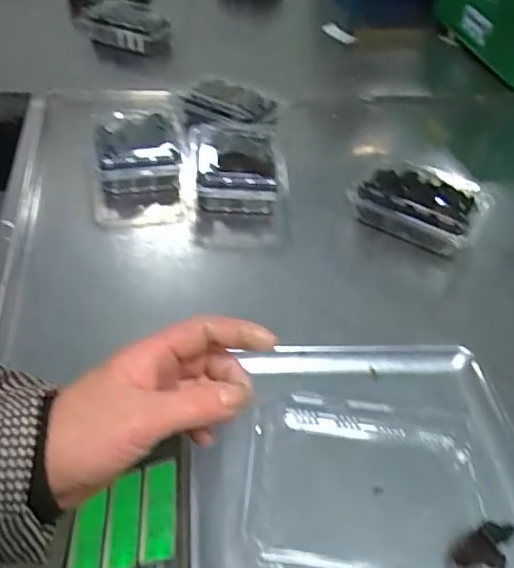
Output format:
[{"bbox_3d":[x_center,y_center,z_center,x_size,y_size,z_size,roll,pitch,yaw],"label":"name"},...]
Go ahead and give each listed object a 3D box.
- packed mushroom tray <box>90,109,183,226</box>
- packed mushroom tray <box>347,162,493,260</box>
[{"bbox_3d":[-0.185,-0.195,0.887,0.137,0.075,0.259,-3,43,-10],"label":"packed mushroom tray"},{"bbox_3d":[0.234,-0.111,0.810,0.177,0.066,0.124,29,47,23],"label":"packed mushroom tray"}]

